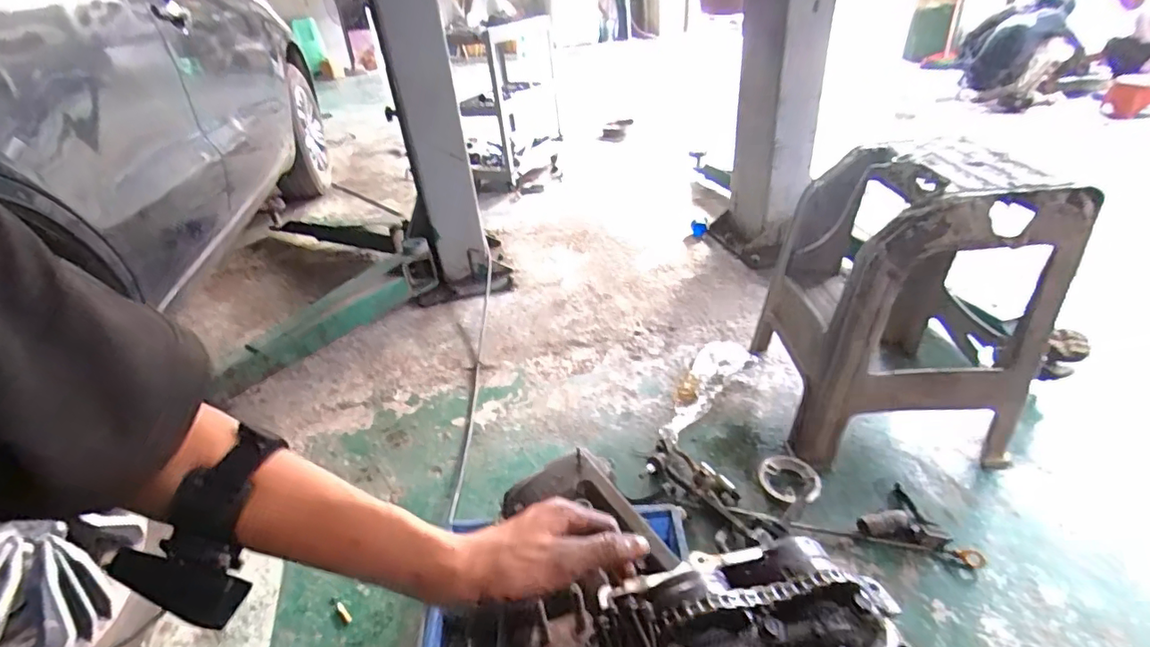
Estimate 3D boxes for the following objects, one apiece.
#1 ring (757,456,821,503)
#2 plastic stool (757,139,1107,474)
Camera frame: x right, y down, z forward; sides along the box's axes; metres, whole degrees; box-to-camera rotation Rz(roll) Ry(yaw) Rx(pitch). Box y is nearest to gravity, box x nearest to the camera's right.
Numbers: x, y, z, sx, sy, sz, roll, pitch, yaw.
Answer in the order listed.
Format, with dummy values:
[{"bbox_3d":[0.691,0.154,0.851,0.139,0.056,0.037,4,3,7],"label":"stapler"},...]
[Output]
[{"bbox_3d":[0.463,0.338,1.149,0.125,0.033,0.106,19,42,28],"label":"ring"},{"bbox_3d":[0.710,-0.065,1.210,0.450,0.582,0.486,-4,33,3],"label":"plastic stool"}]

